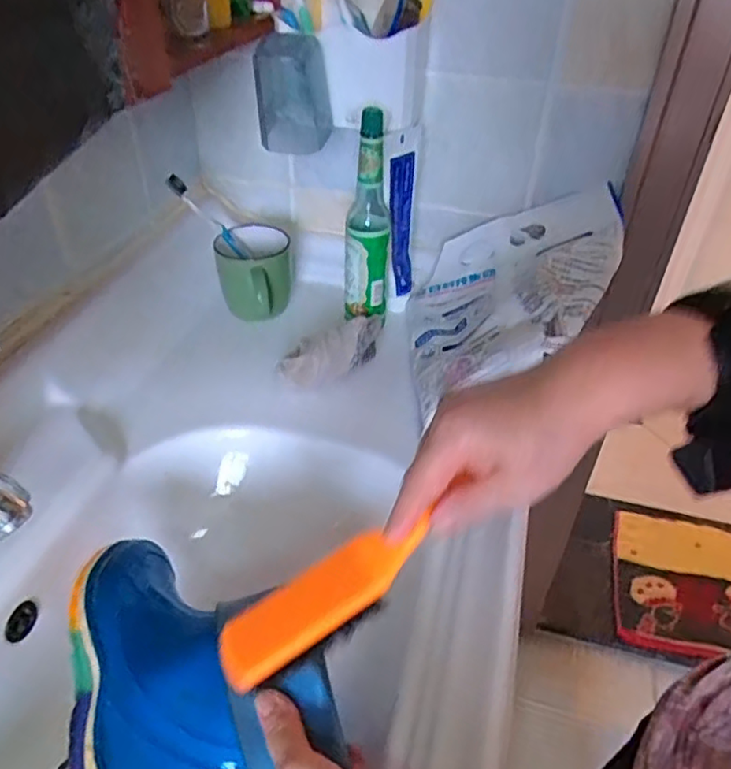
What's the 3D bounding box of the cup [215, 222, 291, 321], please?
[{"bbox_3d":[-0.131,-0.129,0.731,0.084,0.077,0.109,-3,44,-11],"label":"cup"}]

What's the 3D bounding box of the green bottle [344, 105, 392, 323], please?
[{"bbox_3d":[0.005,-0.172,0.651,0.050,0.218,0.043,7,43,0],"label":"green bottle"}]

